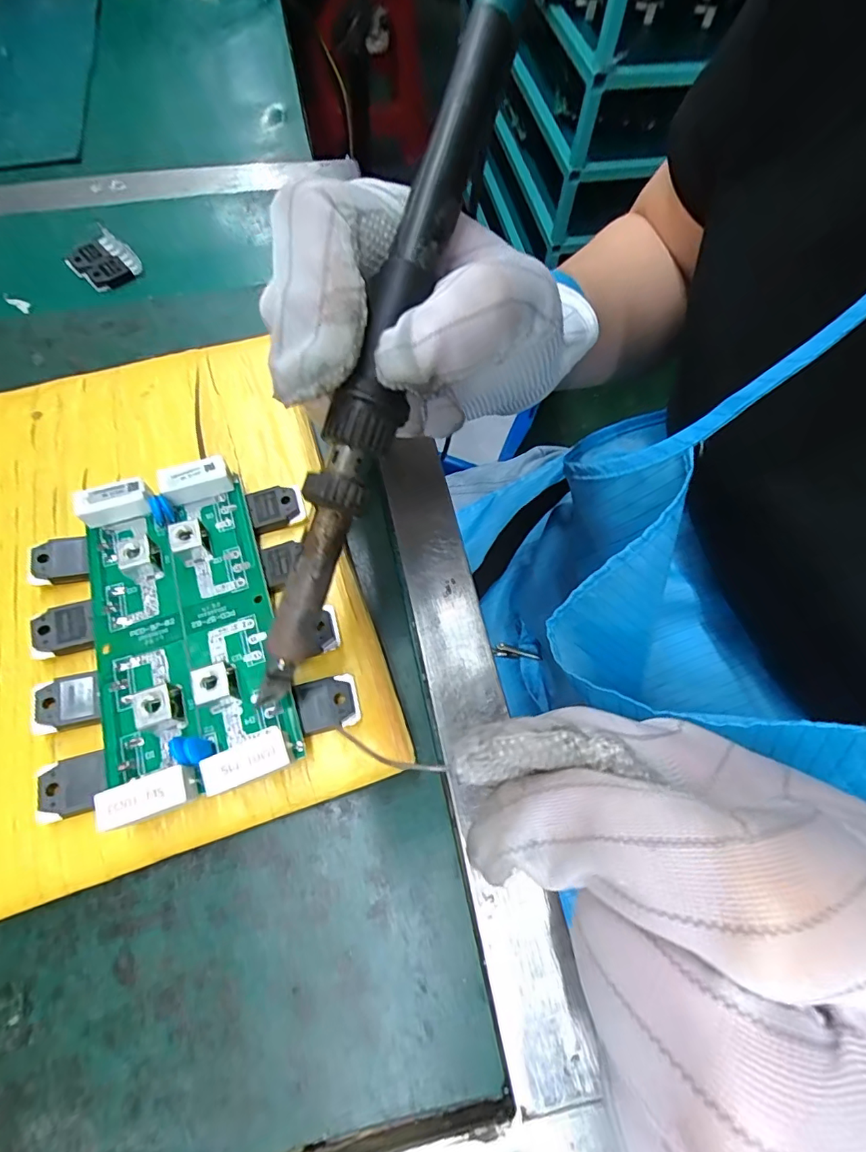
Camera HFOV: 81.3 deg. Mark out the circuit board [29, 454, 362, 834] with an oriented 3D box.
[{"bbox_3d":[-0.078,0.015,0.157,0.086,0.017,0.105,-16,66,-10],"label":"circuit board"}]

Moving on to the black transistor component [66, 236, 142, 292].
[{"bbox_3d":[-0.170,-0.162,0.260,0.028,0.006,0.030,-41,73,-19],"label":"black transistor component"}]

